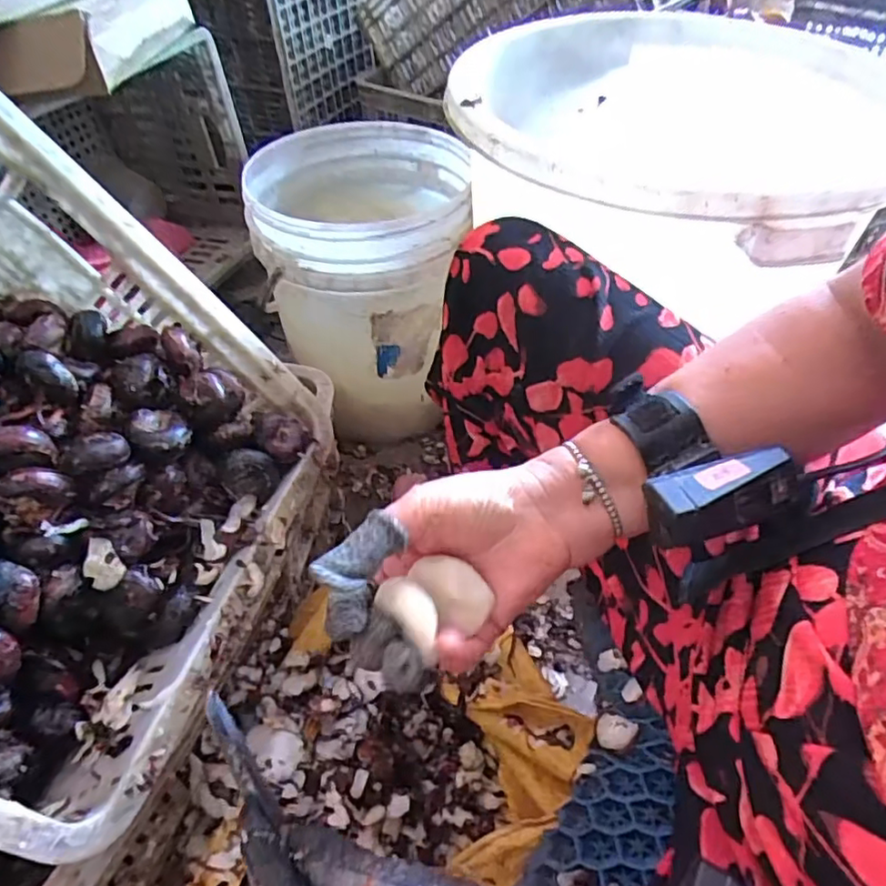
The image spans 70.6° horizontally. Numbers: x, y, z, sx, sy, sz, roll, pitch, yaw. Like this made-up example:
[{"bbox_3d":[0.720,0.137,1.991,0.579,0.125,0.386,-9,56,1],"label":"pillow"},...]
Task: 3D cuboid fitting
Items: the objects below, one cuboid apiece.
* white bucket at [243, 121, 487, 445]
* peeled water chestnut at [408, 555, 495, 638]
[{"bbox_3d":[-0.106,-0.226,0.908,0.270,0.341,0.299,-8,48,-7],"label":"white bucket"},{"bbox_3d":[0.005,0.077,0.323,0.027,0.022,0.035,-27,90,-7],"label":"peeled water chestnut"}]

